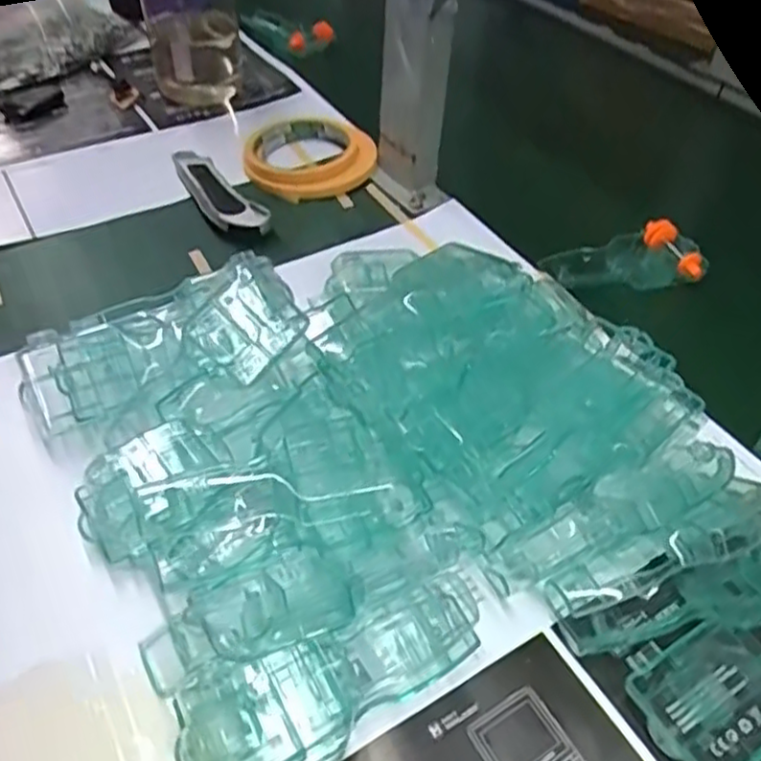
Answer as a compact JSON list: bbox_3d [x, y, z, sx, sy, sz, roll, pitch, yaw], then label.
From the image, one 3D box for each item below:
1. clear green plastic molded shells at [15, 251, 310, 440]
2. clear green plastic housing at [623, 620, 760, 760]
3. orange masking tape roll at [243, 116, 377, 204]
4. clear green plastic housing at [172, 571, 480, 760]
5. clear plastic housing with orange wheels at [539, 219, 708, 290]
[{"bbox_3d":[-0.114,-0.023,0.379,0.151,0.041,0.056,-17,49,-17],"label":"clear green plastic molded shells"},{"bbox_3d":[0.165,0.120,0.305,0.127,0.018,0.058,-23,51,-23],"label":"clear green plastic housing"},{"bbox_3d":[-0.061,-0.192,0.597,0.110,0.018,0.118,-14,48,-17],"label":"orange masking tape roll"},{"bbox_3d":[-0.016,0.120,0.290,0.132,0.031,0.050,-25,52,-24],"label":"clear green plastic housing"},{"bbox_3d":[0.177,-0.090,0.531,0.116,0.023,0.050,-4,46,-7],"label":"clear plastic housing with orange wheels"}]

